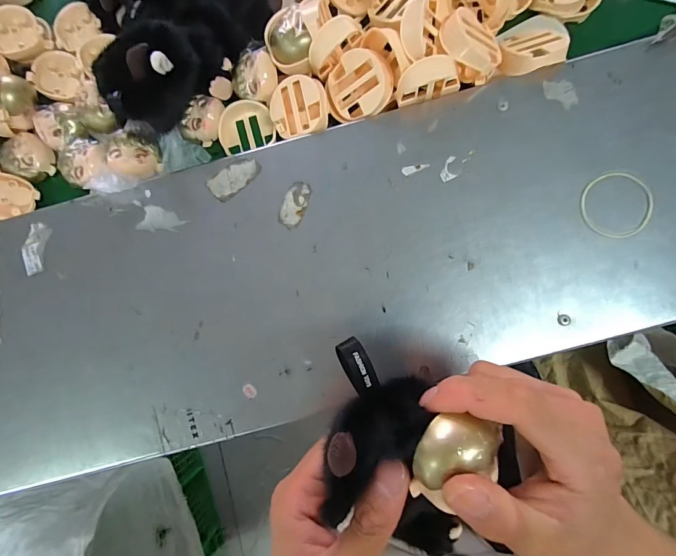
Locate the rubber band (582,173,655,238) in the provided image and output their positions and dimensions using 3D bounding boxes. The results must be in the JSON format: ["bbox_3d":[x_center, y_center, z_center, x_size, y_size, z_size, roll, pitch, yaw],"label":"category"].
[{"bbox_3d":[0.231,-0.060,0.303,0.055,0.004,0.054,-12,83,2],"label":"rubber band"}]

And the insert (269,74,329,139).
[{"bbox_3d":[-0.036,-0.158,0.341,0.054,0.018,0.054,6,104,24],"label":"insert"}]

